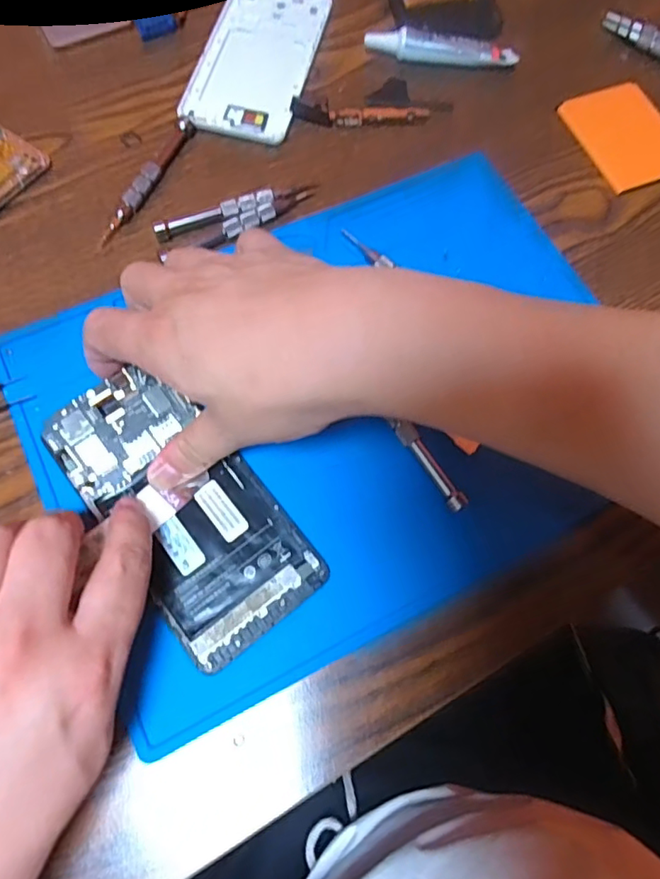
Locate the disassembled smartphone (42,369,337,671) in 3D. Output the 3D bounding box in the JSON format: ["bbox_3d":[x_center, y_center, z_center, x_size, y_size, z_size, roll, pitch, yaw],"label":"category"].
[{"bbox_3d":[-0.072,0.032,0.266,0.071,0.008,0.143,-40,82,-15],"label":"disassembled smartphone"}]

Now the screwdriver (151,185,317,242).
[{"bbox_3d":[-0.056,-0.139,0.329,0.099,0.010,0.012,-18,72,-9],"label":"screwdriver"}]

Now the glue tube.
[{"bbox_3d":[0.077,-0.270,0.380,0.104,0.016,0.016,3,70,-2],"label":"glue tube"}]

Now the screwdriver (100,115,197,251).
[{"bbox_3d":[-0.110,-0.160,0.334,0.010,0.010,0.105,22,71,5],"label":"screwdriver"}]

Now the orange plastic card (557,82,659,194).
[{"bbox_3d":[0.201,-0.206,0.368,0.064,0.007,0.080,-22,75,-7],"label":"orange plastic card"}]

